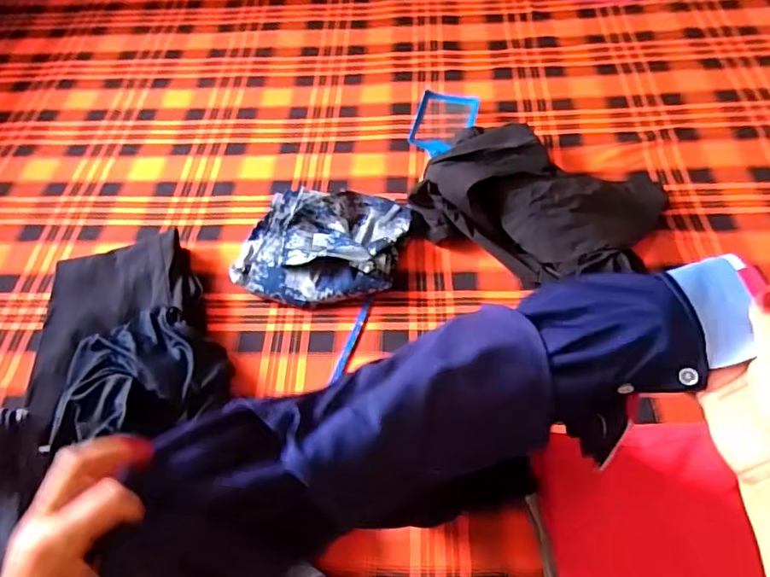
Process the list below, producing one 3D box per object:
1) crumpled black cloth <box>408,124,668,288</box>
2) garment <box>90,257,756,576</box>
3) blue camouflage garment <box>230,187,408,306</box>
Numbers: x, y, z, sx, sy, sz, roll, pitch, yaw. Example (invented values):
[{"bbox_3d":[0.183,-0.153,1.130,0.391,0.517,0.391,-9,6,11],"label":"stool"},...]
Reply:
[{"bbox_3d":[0.273,-0.184,0.985,0.389,0.122,0.337,28,63,21],"label":"crumpled black cloth"},{"bbox_3d":[0.040,0.085,0.388,0.436,0.060,0.129,-20,57,-7],"label":"garment"},{"bbox_3d":[-0.111,-0.086,0.988,0.280,0.060,0.258,11,58,11],"label":"blue camouflage garment"}]

